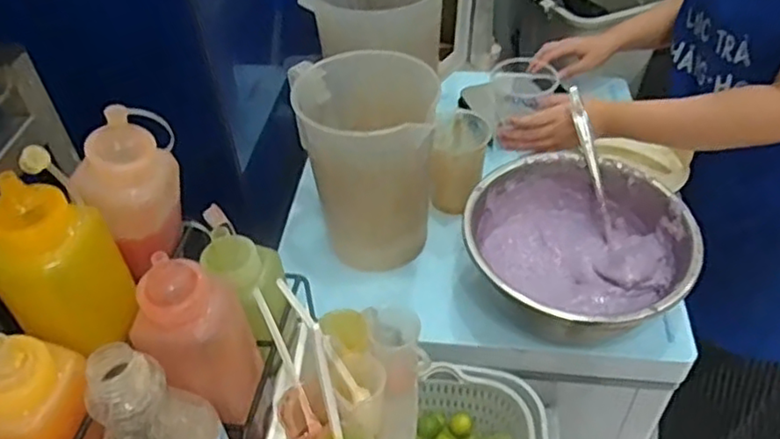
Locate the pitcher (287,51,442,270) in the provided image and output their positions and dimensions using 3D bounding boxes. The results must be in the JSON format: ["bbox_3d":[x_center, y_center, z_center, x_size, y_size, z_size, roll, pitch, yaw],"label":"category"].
[{"bbox_3d":[-0.022,-0.072,0.832,0.159,0.235,0.165,-8,46,-4],"label":"pitcher"}]

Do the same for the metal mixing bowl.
[{"bbox_3d":[0.217,0.042,0.806,0.238,0.113,0.240,-2,46,2],"label":"metal mixing bowl"}]

